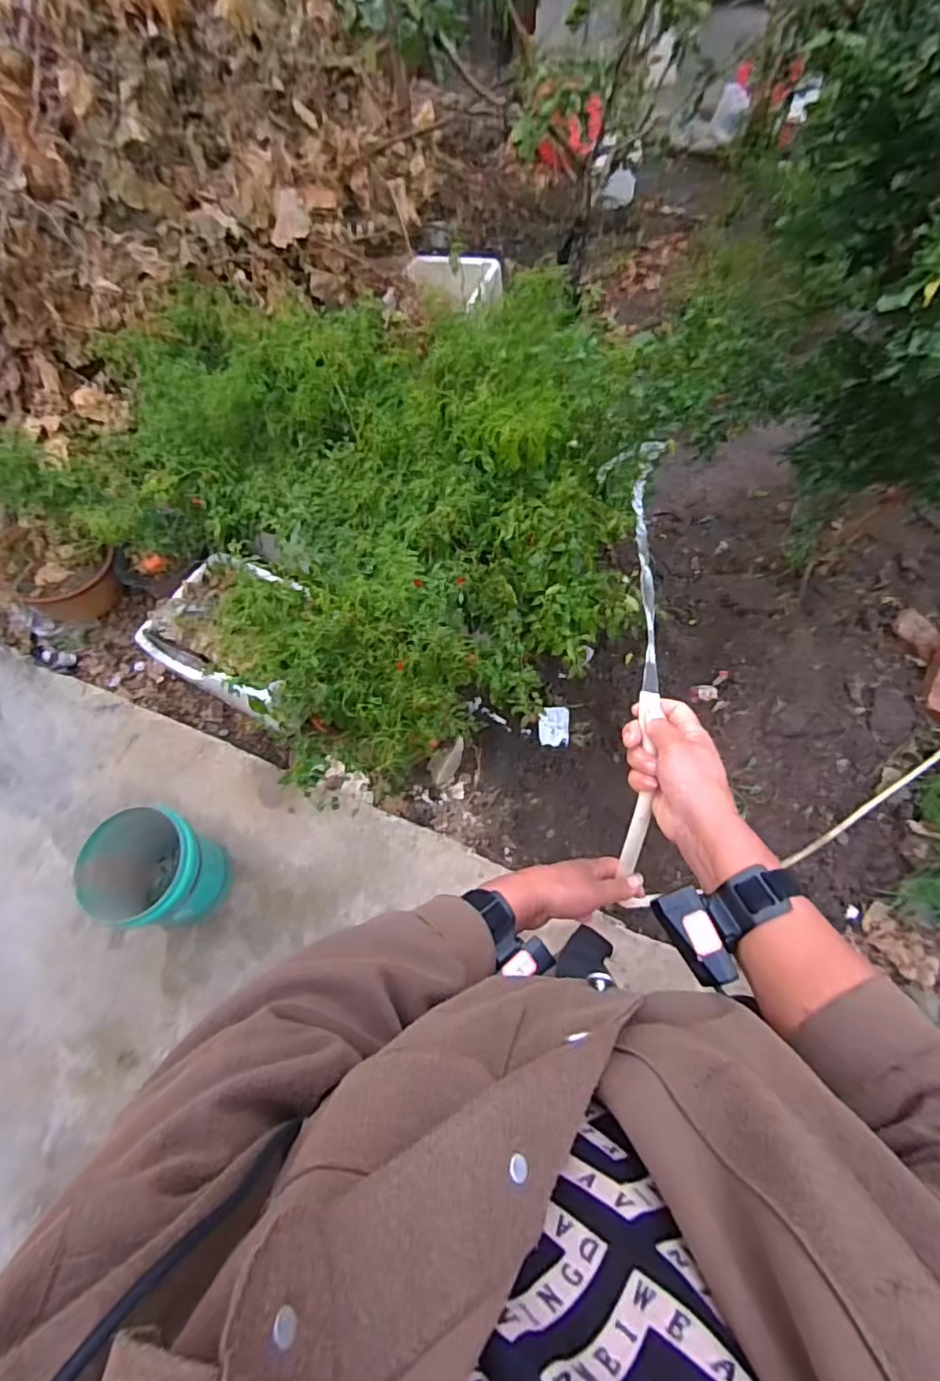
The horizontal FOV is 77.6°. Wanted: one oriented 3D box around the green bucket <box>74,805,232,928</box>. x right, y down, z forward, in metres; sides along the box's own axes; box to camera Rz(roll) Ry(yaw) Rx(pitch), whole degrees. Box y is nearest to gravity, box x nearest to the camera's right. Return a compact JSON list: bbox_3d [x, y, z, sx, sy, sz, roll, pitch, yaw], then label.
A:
[{"bbox_3d":[-0.751,0.437,1.421,0.243,0.249,0.272,9,65,10],"label":"green bucket"}]

